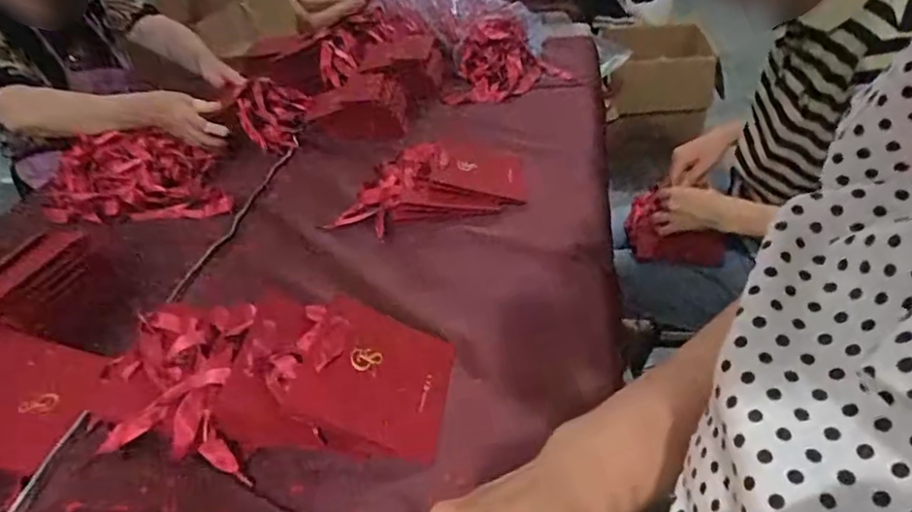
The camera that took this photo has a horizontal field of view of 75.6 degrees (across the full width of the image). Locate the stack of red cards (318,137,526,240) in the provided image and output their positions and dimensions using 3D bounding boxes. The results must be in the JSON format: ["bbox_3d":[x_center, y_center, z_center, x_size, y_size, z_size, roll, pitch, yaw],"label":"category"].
[{"bbox_3d":[-0.037,-0.114,0.850,0.276,0.051,0.185,-10,36,-6],"label":"stack of red cards"}]

